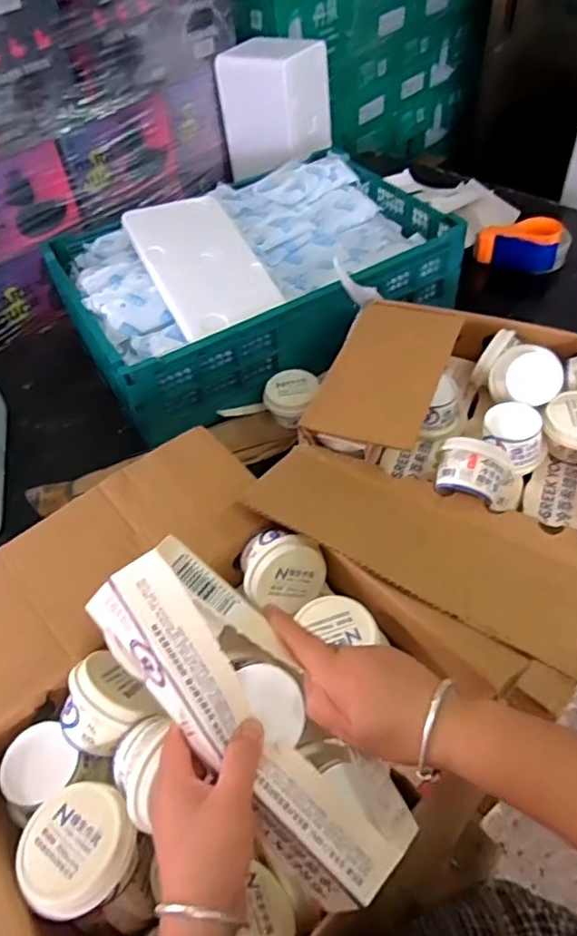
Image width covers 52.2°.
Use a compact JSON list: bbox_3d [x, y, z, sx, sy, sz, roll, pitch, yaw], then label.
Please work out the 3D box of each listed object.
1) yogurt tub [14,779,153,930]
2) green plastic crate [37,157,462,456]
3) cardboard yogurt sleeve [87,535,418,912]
[{"bbox_3d":[-0.159,0.308,0.469,0.091,0.081,0.089,-3,49,3],"label":"yogurt tub"},{"bbox_3d":[-0.057,-0.339,0.998,0.601,0.178,0.395,-26,52,-16],"label":"green plastic crate"},{"bbox_3d":[-0.026,0.173,0.417,0.087,0.049,0.264,-38,86,-24],"label":"cardboard yogurt sleeve"}]

